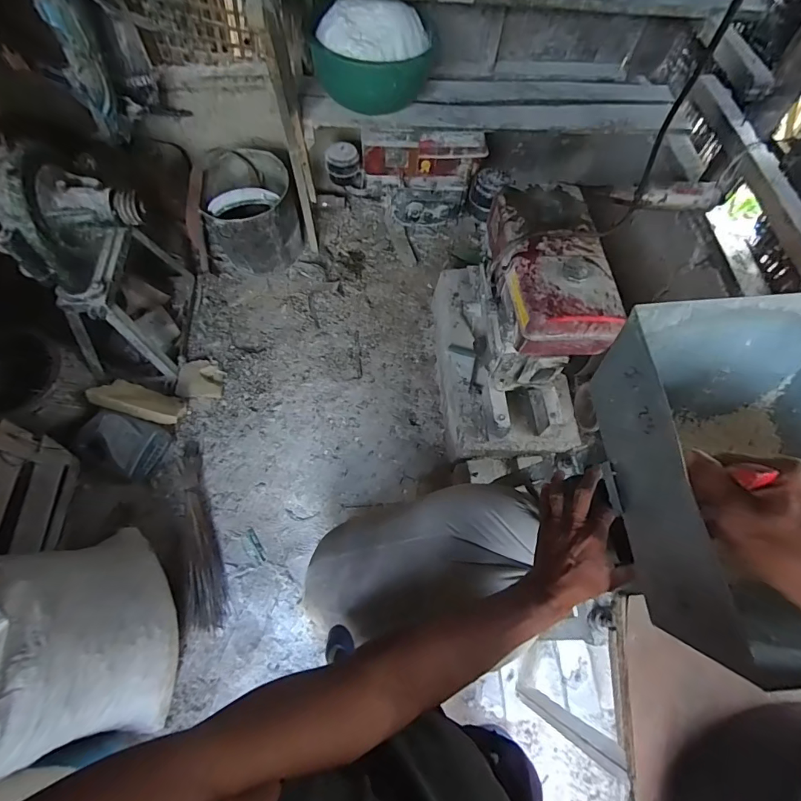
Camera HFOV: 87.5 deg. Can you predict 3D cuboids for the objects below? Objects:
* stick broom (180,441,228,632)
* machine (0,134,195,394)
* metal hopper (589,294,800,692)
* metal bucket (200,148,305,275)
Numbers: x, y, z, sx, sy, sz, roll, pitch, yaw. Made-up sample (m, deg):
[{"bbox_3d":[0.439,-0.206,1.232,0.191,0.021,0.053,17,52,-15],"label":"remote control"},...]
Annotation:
[{"bbox_3d":[-0.648,0.406,1.362,0.111,0.083,0.616,-12,66,-7],"label":"stick broom"},{"bbox_3d":[-0.972,-0.446,1.371,0.390,0.716,0.527,13,65,5],"label":"machine"},{"bbox_3d":[0.313,0.062,0.370,0.233,0.132,0.274,-3,65,-2],"label":"metal hopper"},{"bbox_3d":[-0.598,-0.745,1.736,0.328,0.398,0.343,0,65,-1],"label":"metal bucket"}]

